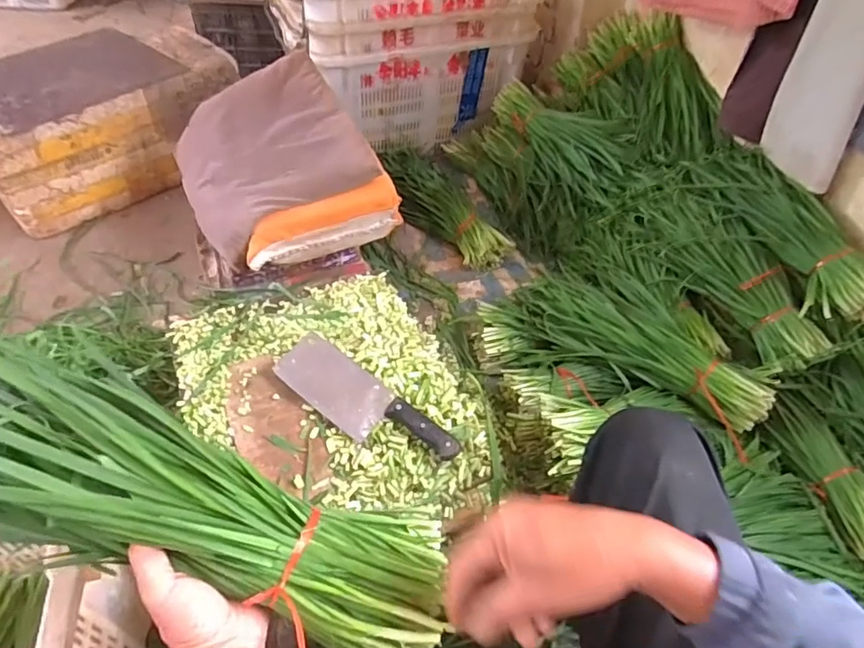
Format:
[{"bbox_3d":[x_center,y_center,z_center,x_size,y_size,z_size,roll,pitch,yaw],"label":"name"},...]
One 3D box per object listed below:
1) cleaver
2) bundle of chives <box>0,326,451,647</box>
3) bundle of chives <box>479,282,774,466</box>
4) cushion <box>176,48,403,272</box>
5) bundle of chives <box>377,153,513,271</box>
[{"bbox_3d":[-0.096,0.110,0.733,0.281,0.021,0.080,33,78,21],"label":"cleaver"},{"bbox_3d":[-0.203,0.140,0.428,0.459,0.072,0.147,25,51,-2],"label":"bundle of chives"},{"bbox_3d":[0.365,0.038,1.054,0.531,0.118,0.249,22,50,32],"label":"bundle of chives"},{"bbox_3d":[-0.325,-0.340,1.138,0.367,0.204,0.402,-22,54,-21],"label":"cushion"},{"bbox_3d":[0.010,-0.326,1.426,0.132,0.113,0.497,-23,54,-22],"label":"bundle of chives"}]

